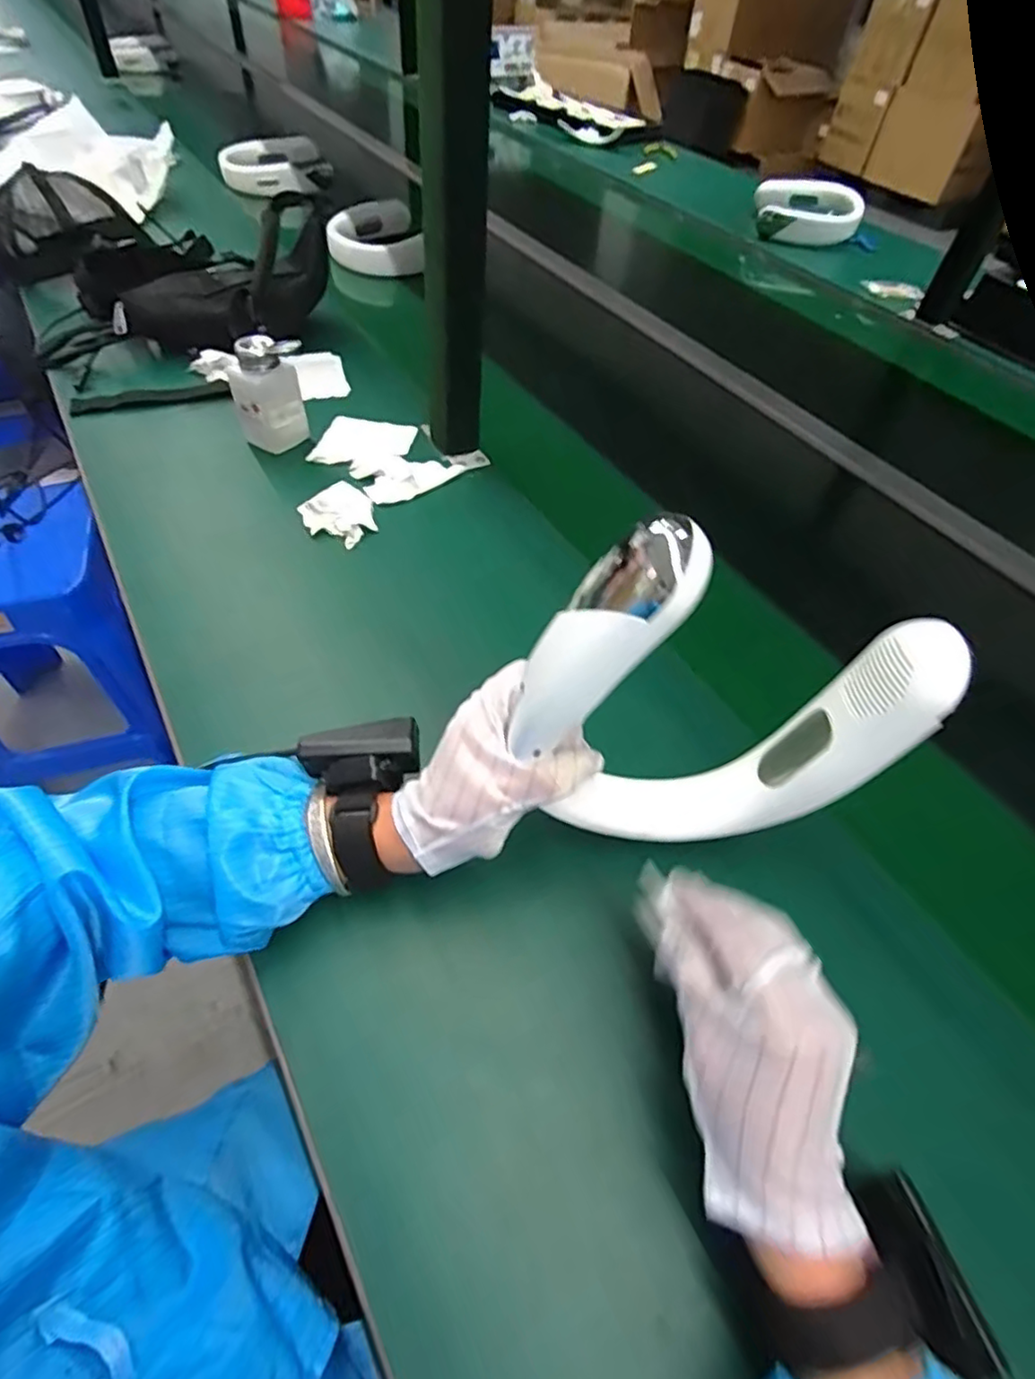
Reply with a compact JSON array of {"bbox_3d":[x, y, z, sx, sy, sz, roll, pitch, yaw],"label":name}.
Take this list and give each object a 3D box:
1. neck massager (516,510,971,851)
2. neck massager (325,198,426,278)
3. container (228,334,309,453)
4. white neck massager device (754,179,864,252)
[{"bbox_3d":[0.089,0.025,0.340,0.209,0.217,0.043,14,49,-19],"label":"neck massager"},{"bbox_3d":[-0.239,-0.771,1.082,0.154,0.052,0.200,-2,53,-7],"label":"neck massager"},{"bbox_3d":[-0.263,-0.313,0.667,0.068,0.109,0.075,-15,55,-16],"label":"container"},{"bbox_3d":[0.587,-0.973,1.293,0.215,0.067,0.200,20,53,11],"label":"white neck massager device"}]

